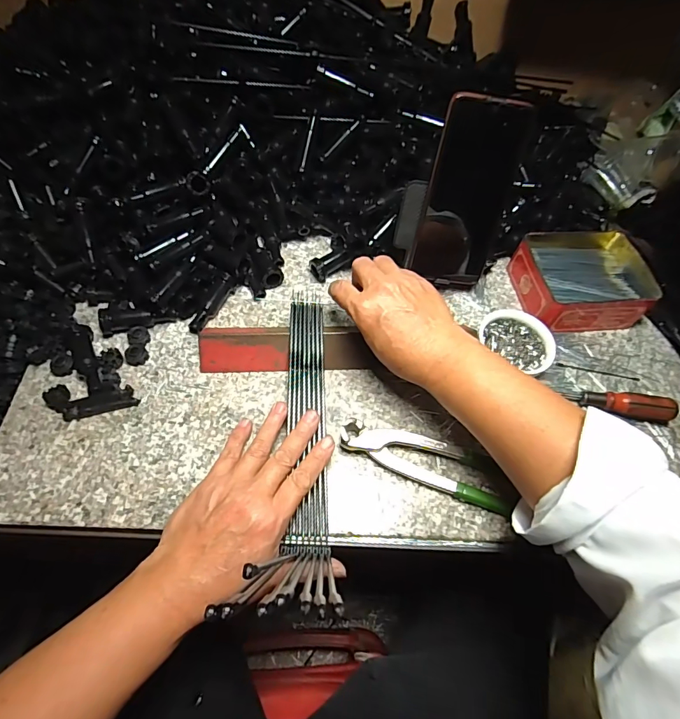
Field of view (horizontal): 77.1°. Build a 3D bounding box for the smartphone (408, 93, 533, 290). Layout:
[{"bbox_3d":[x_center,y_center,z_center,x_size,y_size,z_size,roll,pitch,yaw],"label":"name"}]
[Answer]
[{"bbox_3d":[0.120,-0.151,0.411,0.076,0.172,0.007,6,37,-1],"label":"smartphone"}]

